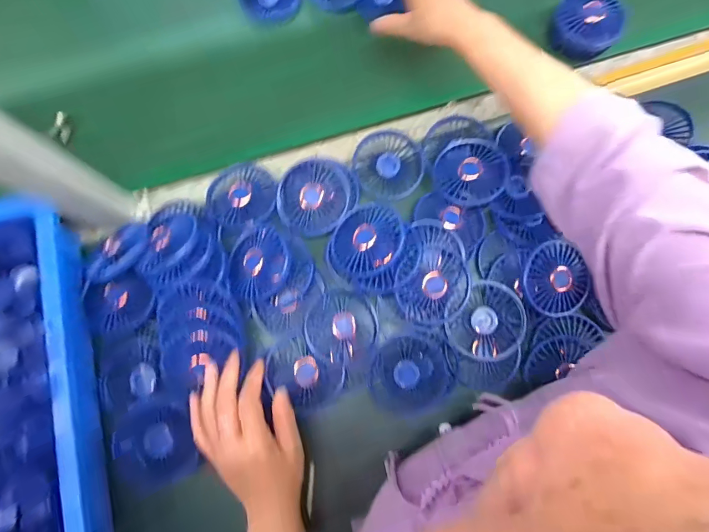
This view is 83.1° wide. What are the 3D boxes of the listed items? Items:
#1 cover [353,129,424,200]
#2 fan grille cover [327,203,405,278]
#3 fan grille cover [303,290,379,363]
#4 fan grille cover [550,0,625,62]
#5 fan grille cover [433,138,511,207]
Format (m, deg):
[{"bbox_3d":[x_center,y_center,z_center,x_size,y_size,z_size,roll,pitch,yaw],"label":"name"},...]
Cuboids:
[{"bbox_3d":[0.044,-0.131,0.517,0.085,0.010,0.093,-19,78,-3],"label":"cover"},{"bbox_3d":[0.011,-0.029,0.457,0.090,0.019,0.081,-5,79,21],"label":"fan grille cover"},{"bbox_3d":[-0.015,0.068,0.461,0.082,0.026,0.079,-18,78,-3],"label":"fan grille cover"},{"bbox_3d":[0.316,-0.331,0.543,0.087,0.037,0.089,31,80,7],"label":"fan grille cover"},{"bbox_3d":[0.143,-0.116,0.497,0.084,0.027,0.090,-18,78,-3],"label":"fan grille cover"}]

